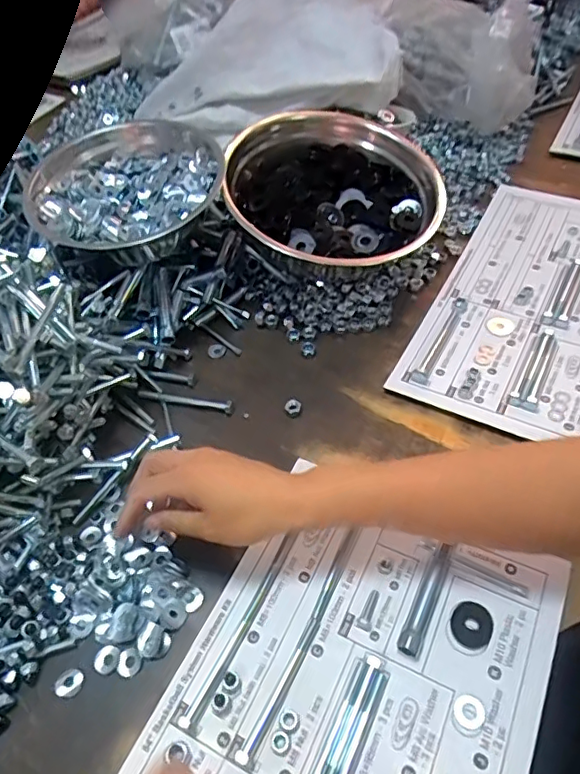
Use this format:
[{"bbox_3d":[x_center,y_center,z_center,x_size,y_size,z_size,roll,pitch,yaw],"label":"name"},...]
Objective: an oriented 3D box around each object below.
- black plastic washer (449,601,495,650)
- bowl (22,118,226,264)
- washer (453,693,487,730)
[{"bbox_3d":[0.135,0.176,0.414,0.030,0.004,0.032,-2,51,3],"label":"black plastic washer"},{"bbox_3d":[-0.173,-0.214,0.599,0.200,0.083,0.160,-14,51,-7],"label":"bowl"},{"bbox_3d":[0.122,0.220,0.379,0.021,0.004,0.020,-2,51,3],"label":"washer"}]

